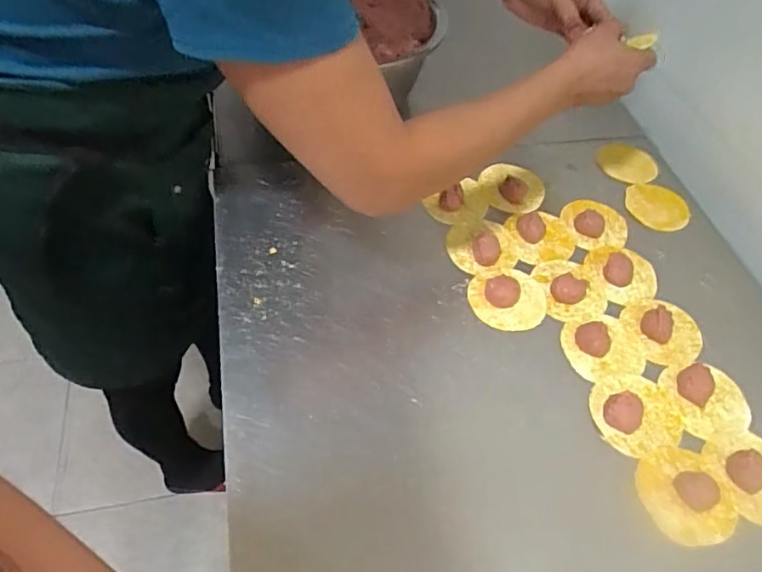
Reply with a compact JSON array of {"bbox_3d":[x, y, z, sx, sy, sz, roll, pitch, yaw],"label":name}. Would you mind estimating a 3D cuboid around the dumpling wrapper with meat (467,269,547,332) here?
[{"bbox_3d":[0.139,0.008,0.602,0.083,0.026,0.071,-10,54,-13],"label":"dumpling wrapper with meat"}]

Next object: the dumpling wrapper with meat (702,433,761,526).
[{"bbox_3d":[0.339,0.167,0.500,0.076,0.017,0.076,-12,55,-14],"label":"dumpling wrapper with meat"}]

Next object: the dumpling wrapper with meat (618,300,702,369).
[{"bbox_3d":[0.303,0.046,0.599,0.073,0.008,0.078,-9,54,-12],"label":"dumpling wrapper with meat"}]

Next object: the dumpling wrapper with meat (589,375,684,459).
[{"bbox_3d":[0.245,0.116,0.529,0.084,0.027,0.075,-9,54,-12],"label":"dumpling wrapper with meat"}]

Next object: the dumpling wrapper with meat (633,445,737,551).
[{"bbox_3d":[0.264,0.181,0.488,0.074,0.010,0.078,3,52,-4],"label":"dumpling wrapper with meat"}]

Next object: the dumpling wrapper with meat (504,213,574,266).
[{"bbox_3d":[0.190,-0.059,0.671,0.075,0.009,0.071,3,52,-4],"label":"dumpling wrapper with meat"}]

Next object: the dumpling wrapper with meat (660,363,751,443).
[{"bbox_3d":[0.321,0.108,0.547,0.074,0.016,0.076,-7,54,-11],"label":"dumpling wrapper with meat"}]

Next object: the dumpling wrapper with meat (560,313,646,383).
[{"bbox_3d":[0.228,0.061,0.580,0.080,0.007,0.069,-6,53,-10],"label":"dumpling wrapper with meat"}]

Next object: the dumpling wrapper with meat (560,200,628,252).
[{"bbox_3d":[0.262,-0.075,0.687,0.080,0.014,0.076,2,52,-4],"label":"dumpling wrapper with meat"}]

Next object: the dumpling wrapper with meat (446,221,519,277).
[{"bbox_3d":[0.117,-0.048,0.642,0.080,0.018,0.075,3,52,-4],"label":"dumpling wrapper with meat"}]

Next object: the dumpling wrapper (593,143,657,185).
[{"bbox_3d":[0.320,-0.165,0.745,0.074,0.009,0.079,2,52,-4],"label":"dumpling wrapper"}]

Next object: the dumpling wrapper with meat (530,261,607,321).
[{"bbox_3d":[0.211,0.001,0.622,0.070,0.015,0.082,-6,53,-10],"label":"dumpling wrapper with meat"}]

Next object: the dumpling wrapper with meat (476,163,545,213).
[{"bbox_3d":[0.165,-0.121,0.699,0.075,0.013,0.074,3,52,-4],"label":"dumpling wrapper with meat"}]

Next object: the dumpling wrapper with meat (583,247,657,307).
[{"bbox_3d":[0.281,-0.019,0.640,0.073,0.024,0.076,-13,55,-15],"label":"dumpling wrapper with meat"}]

